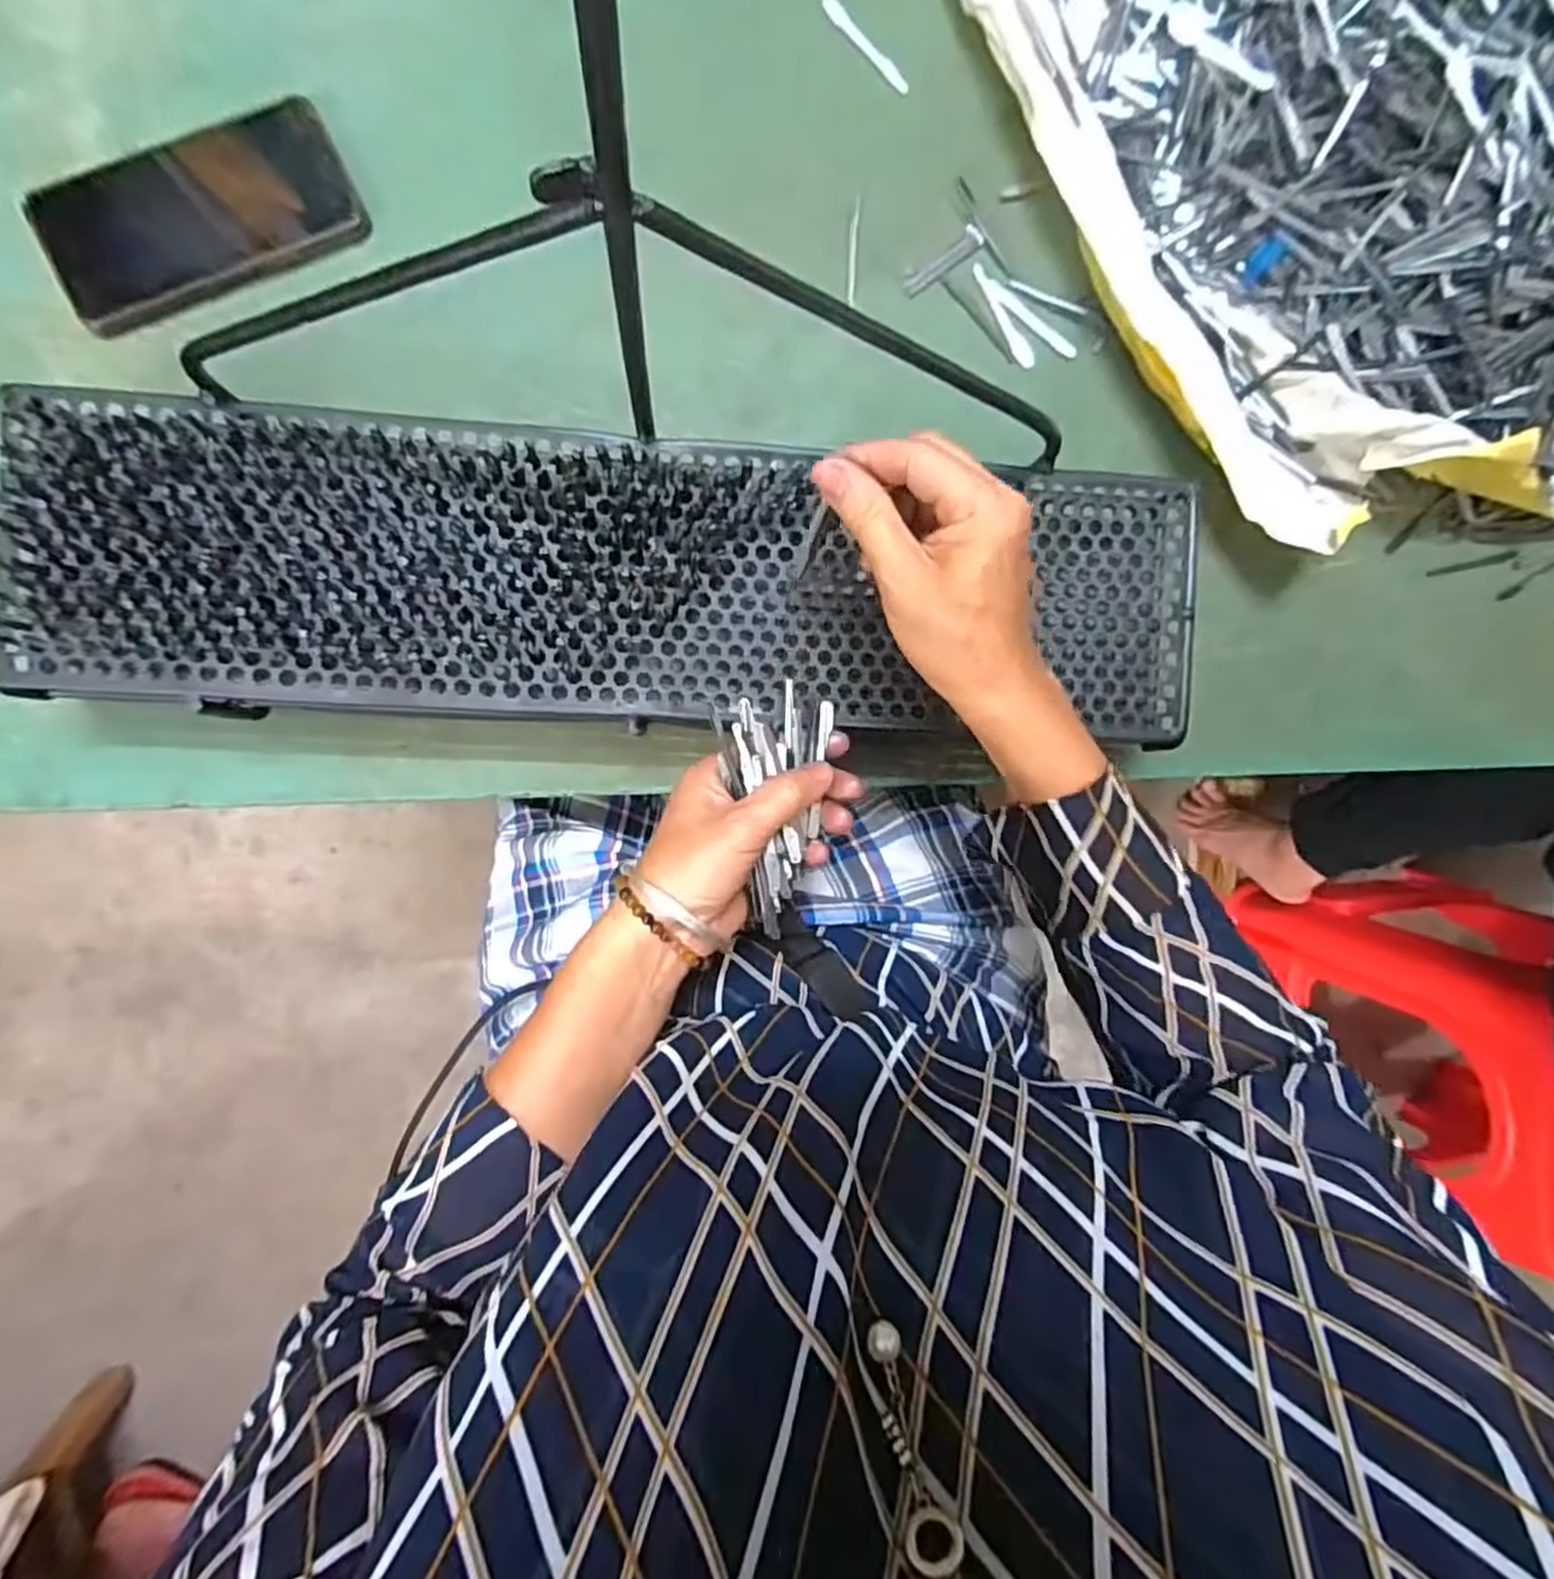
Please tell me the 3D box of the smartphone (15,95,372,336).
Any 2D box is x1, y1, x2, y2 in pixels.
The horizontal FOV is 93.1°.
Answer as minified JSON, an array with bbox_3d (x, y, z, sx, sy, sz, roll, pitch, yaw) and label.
[{"bbox_3d":[-0.311,-0.309,0.401,0.159,0.015,0.080,-31,102,-7],"label":"smartphone"}]

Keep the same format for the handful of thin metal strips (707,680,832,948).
[{"bbox_3d":[-0.002,0.009,0.372,0.057,0.027,0.123,2,88,-5],"label":"handful of thin metal strips"}]

